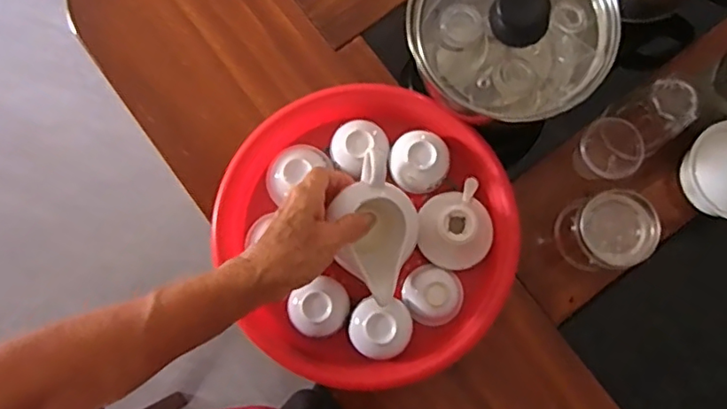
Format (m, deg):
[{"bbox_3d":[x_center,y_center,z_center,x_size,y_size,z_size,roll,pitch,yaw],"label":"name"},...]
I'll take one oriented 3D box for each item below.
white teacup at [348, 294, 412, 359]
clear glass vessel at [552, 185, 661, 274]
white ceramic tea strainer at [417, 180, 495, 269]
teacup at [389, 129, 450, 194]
[{"bbox_3d":[0.015,0.104,0.486,0.051,0.025,0.048,0,80,0],"label":"white teacup"},{"bbox_3d":[0.201,0.023,0.484,0.056,0.065,0.063,-23,81,-4],"label":"clear glass vessel"},{"bbox_3d":[0.080,0.019,0.499,0.069,0.037,0.068,0,80,0],"label":"white ceramic tea strainer"},{"bbox_3d":[0.049,-0.039,0.509,0.051,0.028,0.052,0,80,0],"label":"teacup"}]

